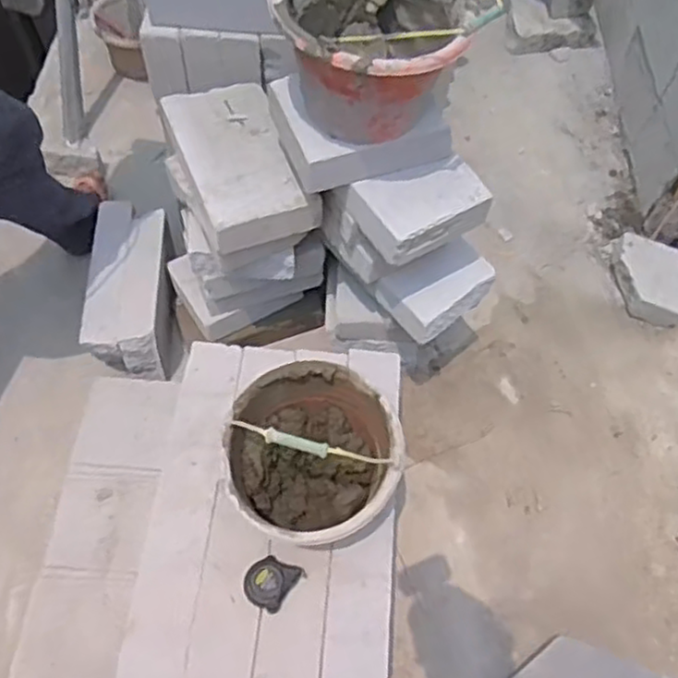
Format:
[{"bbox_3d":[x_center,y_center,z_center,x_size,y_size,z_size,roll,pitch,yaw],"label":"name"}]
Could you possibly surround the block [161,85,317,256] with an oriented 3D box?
[{"bbox_3d":[-0.193,-0.327,1.308,0.187,0.077,0.344,-17,61,-14],"label":"block"}]

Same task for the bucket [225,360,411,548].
[{"bbox_3d":[-0.044,0.197,1.116,0.257,0.187,0.259,4,58,-1],"label":"bucket"}]

